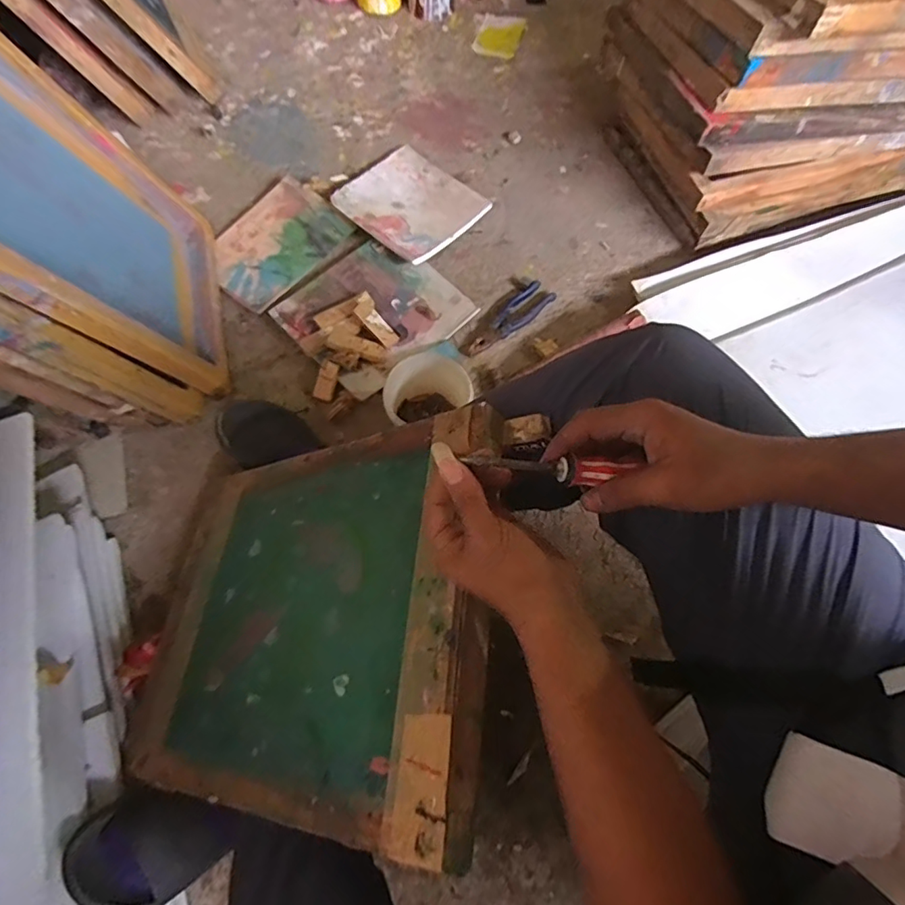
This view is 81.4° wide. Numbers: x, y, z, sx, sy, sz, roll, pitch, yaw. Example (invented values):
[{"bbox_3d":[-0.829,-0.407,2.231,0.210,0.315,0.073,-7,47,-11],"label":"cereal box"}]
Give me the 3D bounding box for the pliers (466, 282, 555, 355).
[{"bbox_3d":[0.103,-0.233,0.931,0.047,0.020,0.192,43,73,15],"label":"pliers"}]

